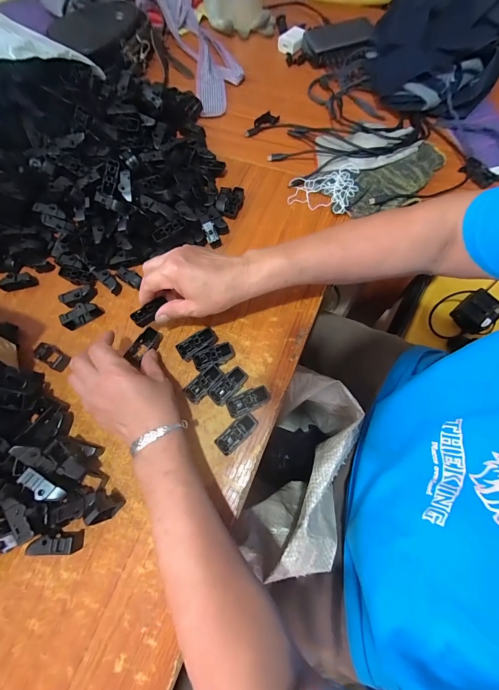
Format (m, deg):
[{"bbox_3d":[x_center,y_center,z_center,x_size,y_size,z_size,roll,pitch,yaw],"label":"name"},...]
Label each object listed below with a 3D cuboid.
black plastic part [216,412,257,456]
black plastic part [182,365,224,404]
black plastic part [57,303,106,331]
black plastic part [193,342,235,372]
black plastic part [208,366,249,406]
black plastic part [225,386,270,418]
[{"bbox_3d":[-0.013,0.102,0.339,0.050,0.017,0.022,-41,74,-11],"label":"black plastic part"},{"bbox_3d":[-0.054,0.047,0.358,0.050,0.019,0.022,-42,74,-12],"label":"black plastic part"},{"bbox_3d":[-0.224,-0.041,0.394,0.050,0.024,0.015,-29,72,-8],"label":"black plastic part"},{"bbox_3d":[-0.044,0.015,0.369,0.051,0.019,0.023,-24,71,-6],"label":"black plastic part"},{"bbox_3d":[-0.025,0.049,0.355,0.052,0.018,0.024,-44,74,-12],"label":"black plastic part"},{"bbox_3d":[-0.001,0.067,0.349,0.051,0.020,0.023,-23,71,-6],"label":"black plastic part"}]

